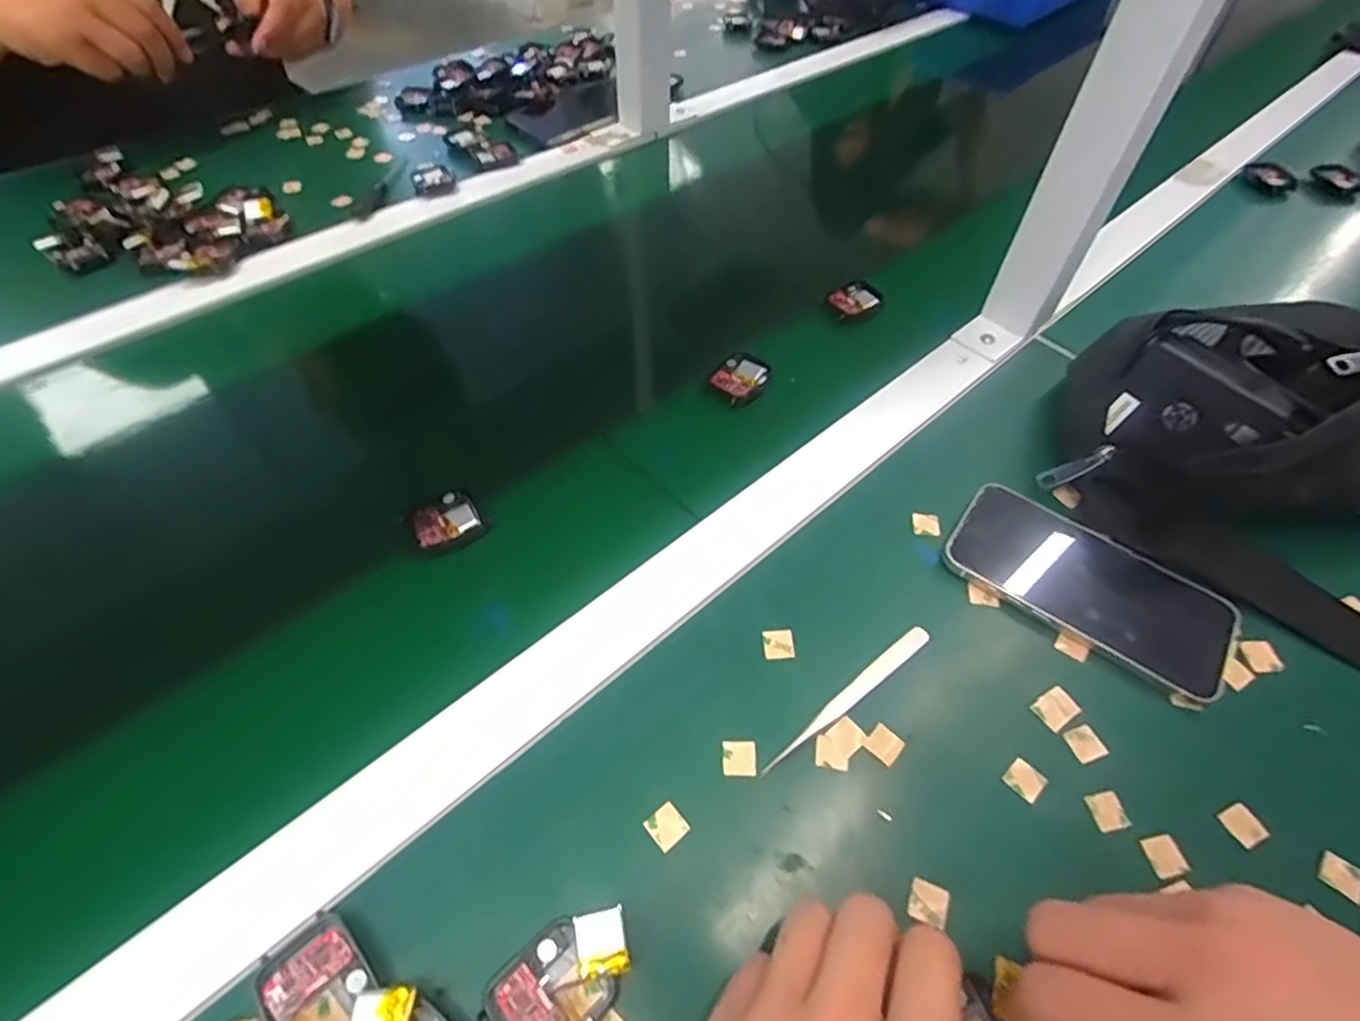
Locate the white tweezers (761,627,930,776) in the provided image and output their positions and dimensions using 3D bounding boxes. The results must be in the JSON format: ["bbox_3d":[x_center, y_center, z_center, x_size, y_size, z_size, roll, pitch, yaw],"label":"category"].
[{"bbox_3d":[0.086,0.092,0.334,0.114,0.006,0.010,-32,60,-23],"label":"white tweezers"}]

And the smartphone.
[{"bbox_3d":[0.228,0.040,0.371,0.148,0.012,0.074,30,58,20],"label":"smartphone"}]

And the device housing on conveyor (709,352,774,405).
[{"bbox_3d":[0.045,-0.094,0.470,0.039,0.008,0.046,33,59,22],"label":"device housing on conveyor"}]

